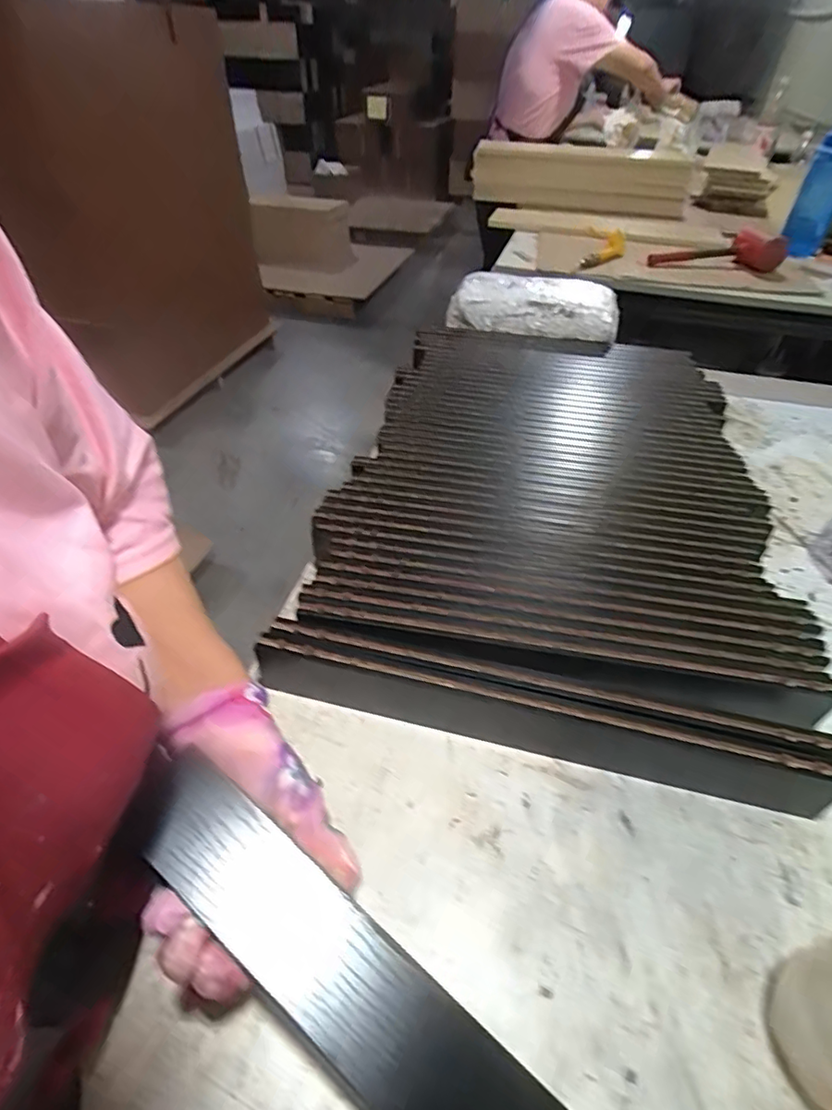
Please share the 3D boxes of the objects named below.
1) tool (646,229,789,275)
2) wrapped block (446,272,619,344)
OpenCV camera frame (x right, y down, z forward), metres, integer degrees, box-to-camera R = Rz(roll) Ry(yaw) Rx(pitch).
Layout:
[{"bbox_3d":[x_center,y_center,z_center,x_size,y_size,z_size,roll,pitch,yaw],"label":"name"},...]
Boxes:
[{"bbox_3d":[0.743,-0.741,1.343,0.284,0.078,0.142,-9,47,-12],"label":"tool"},{"bbox_3d":[0.176,-0.386,0.838,0.246,0.050,0.127,7,44,6],"label":"wrapped block"}]

